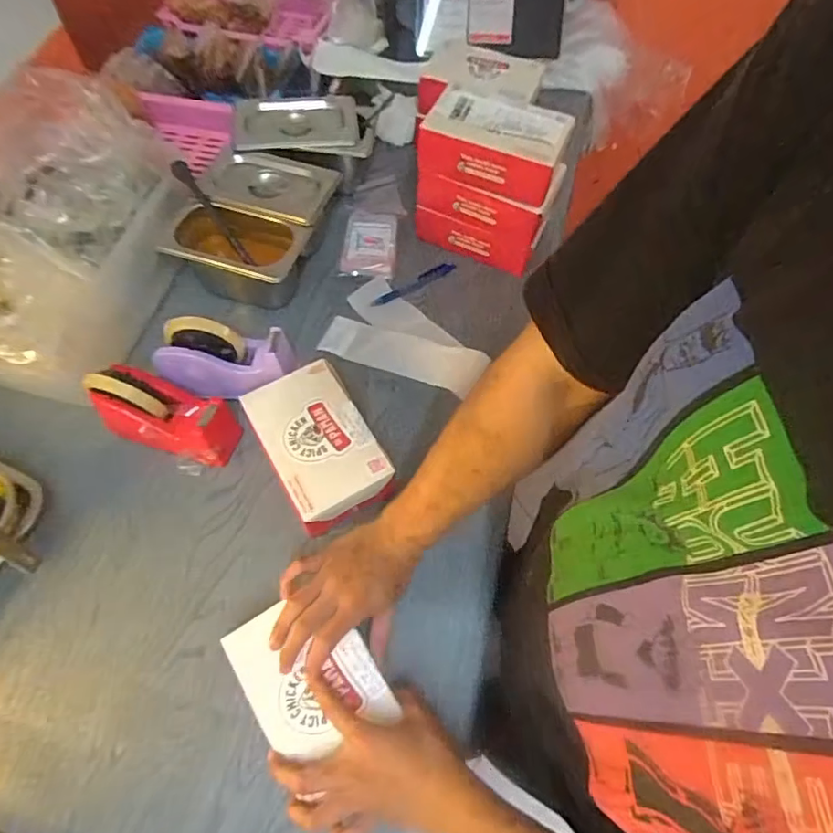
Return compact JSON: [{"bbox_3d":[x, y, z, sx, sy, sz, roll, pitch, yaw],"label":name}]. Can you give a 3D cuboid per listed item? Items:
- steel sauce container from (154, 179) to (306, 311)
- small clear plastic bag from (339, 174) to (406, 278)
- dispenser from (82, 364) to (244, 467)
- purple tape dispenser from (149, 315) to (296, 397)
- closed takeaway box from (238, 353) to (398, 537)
[{"bbox_3d":[-0.246,-0.213,0.759,0.184,0.105,0.106,16,62,6],"label":"steel sauce container"},{"bbox_3d":[-0.064,-0.295,0.848,0.075,0.017,0.211,8,58,-4],"label":"small clear plastic bag"},{"bbox_3d":[-0.281,-0.005,0.638,0.164,0.098,0.064,18,62,7],"label":"dispenser"},{"bbox_3d":[-0.224,-0.072,0.664,0.153,0.085,0.056,0,61,-3],"label":"purple tape dispenser"},{"bbox_3d":[-0.114,0.036,0.645,0.110,0.064,0.177,-29,65,-16],"label":"closed takeaway box"}]

